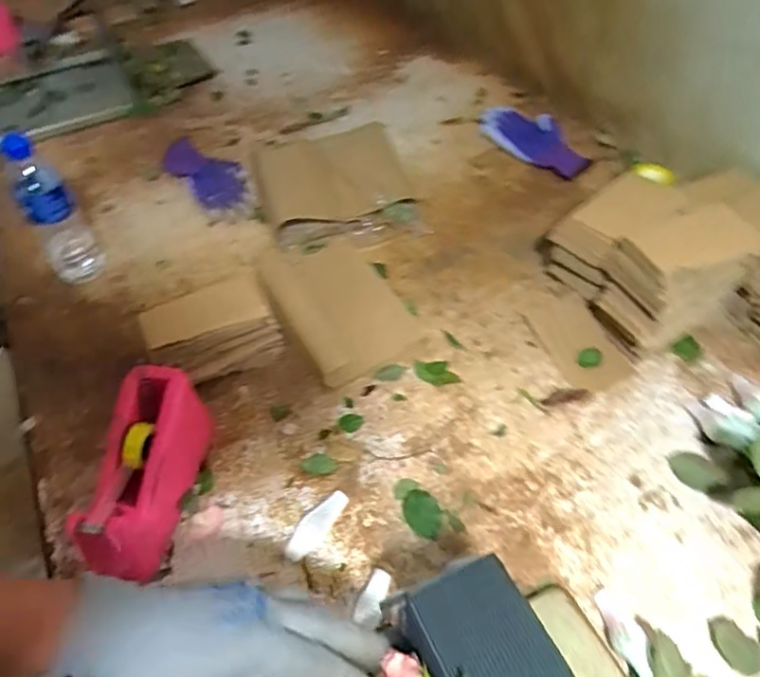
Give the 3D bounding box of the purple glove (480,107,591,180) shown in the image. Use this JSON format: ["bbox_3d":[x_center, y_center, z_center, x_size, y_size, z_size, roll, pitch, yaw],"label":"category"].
[{"bbox_3d":[0.262,-0.343,1.029,0.200,0.018,0.106,32,59,23],"label":"purple glove"}]

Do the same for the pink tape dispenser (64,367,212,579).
[{"bbox_3d":[-0.236,0.140,0.612,0.064,0.104,0.200,4,52,4],"label":"pink tape dispenser"}]

